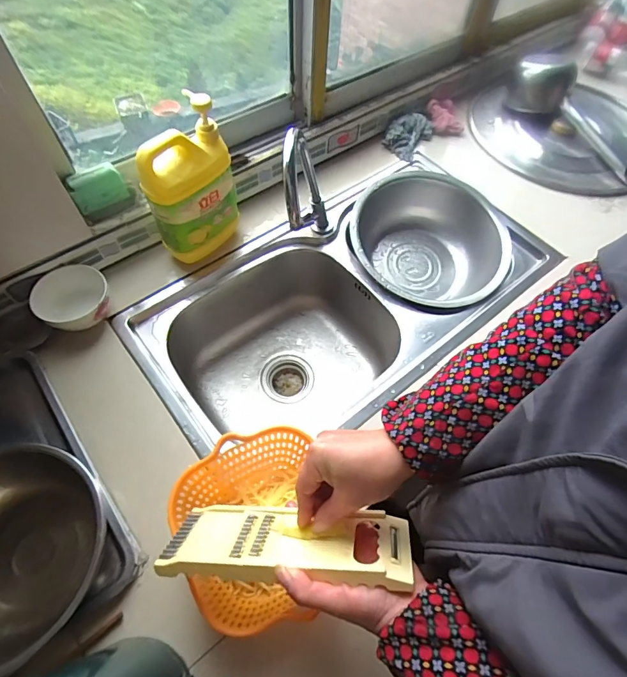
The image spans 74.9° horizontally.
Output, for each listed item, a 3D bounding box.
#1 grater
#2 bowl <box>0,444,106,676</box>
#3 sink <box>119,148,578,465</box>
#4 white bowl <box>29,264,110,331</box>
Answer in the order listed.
[{"bbox_3d":[-0.027,0.201,0.410,0.238,0.089,0.010,-2,101,10],"label":"grater"},{"bbox_3d":[-0.333,0.234,0.448,0.170,0.097,0.207,24,62,11],"label":"bowl"},{"bbox_3d":[0.064,-0.052,0.819,0.738,0.211,0.401,-35,67,-20],"label":"sink"},{"bbox_3d":[-0.373,-0.058,0.645,0.099,0.059,0.107,1,60,-2],"label":"white bowl"}]

